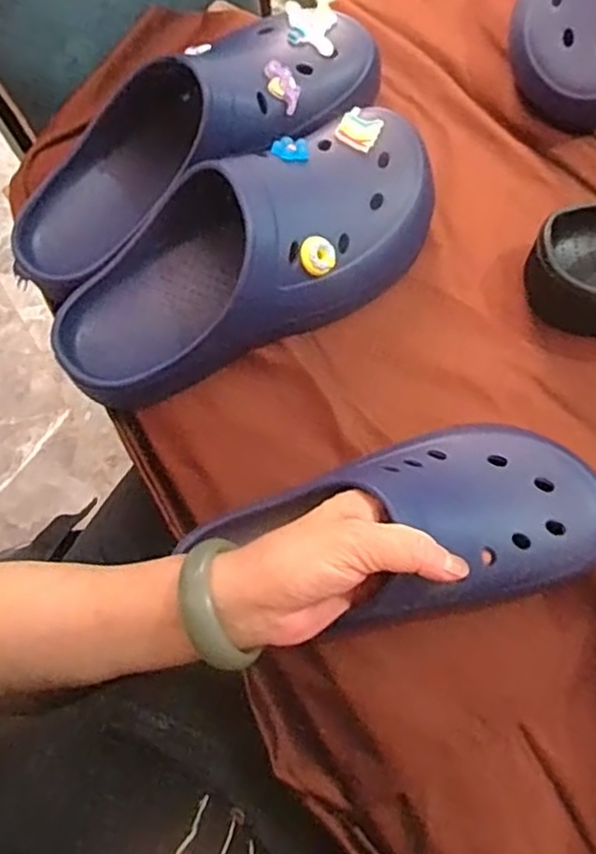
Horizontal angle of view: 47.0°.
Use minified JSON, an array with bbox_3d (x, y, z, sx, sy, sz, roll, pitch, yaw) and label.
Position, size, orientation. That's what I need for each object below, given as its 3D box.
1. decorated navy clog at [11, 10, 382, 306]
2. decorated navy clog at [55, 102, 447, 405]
[{"bbox_3d":[-0.075,-0.210,0.483,0.300,0.081,0.104,-35,75,-8],"label":"decorated navy clog"},{"bbox_3d":[-0.034,-0.122,0.459,0.283,0.086,0.119,-25,74,-6],"label":"decorated navy clog"}]

